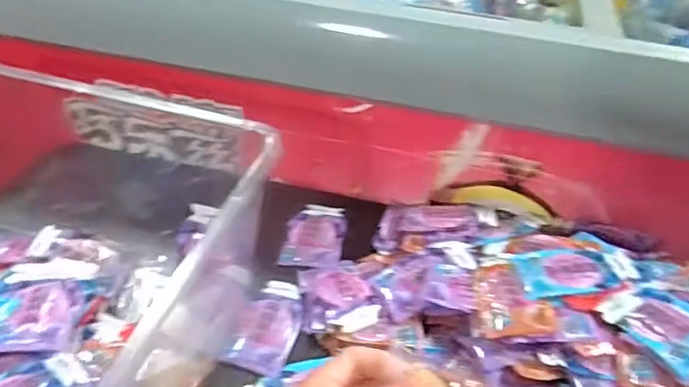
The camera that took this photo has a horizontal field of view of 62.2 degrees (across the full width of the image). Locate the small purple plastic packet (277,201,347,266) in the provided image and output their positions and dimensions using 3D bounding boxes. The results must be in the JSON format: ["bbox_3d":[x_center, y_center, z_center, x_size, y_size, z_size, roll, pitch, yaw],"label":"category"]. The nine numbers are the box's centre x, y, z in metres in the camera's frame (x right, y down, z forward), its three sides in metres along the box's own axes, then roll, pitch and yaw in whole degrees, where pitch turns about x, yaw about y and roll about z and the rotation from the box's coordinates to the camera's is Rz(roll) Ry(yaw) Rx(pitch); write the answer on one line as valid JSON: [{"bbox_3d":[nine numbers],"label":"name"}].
[{"bbox_3d":[-0.024,0.033,0.491,0.050,0.010,0.077,7,41,2],"label":"small purple plastic packet"}]

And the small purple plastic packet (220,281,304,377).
[{"bbox_3d":[-0.053,0.094,0.415,0.041,0.010,0.081,11,41,8],"label":"small purple plastic packet"}]

